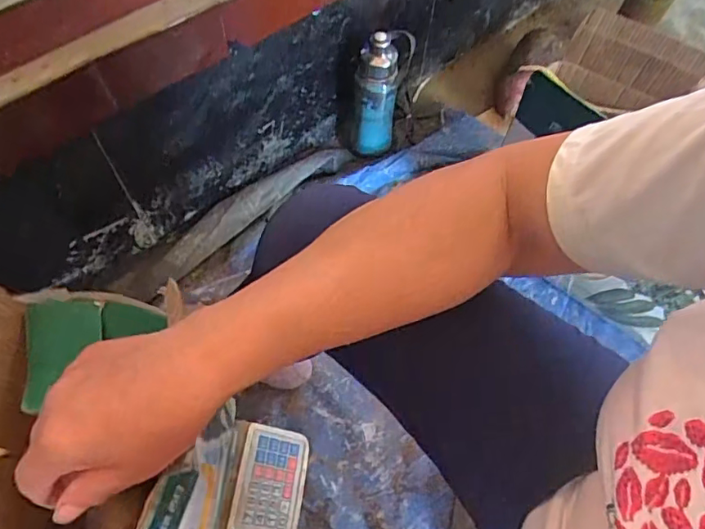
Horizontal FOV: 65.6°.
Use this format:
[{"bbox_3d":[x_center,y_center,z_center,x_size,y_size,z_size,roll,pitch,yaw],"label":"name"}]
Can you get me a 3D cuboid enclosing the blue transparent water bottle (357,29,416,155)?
[{"bbox_3d":[0.047,-0.280,0.917,0.083,0.251,0.061,7,62,1],"label":"blue transparent water bottle"}]

